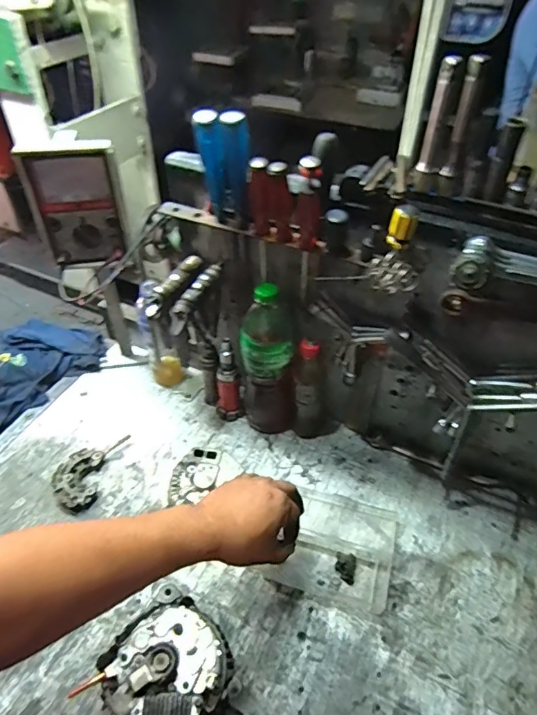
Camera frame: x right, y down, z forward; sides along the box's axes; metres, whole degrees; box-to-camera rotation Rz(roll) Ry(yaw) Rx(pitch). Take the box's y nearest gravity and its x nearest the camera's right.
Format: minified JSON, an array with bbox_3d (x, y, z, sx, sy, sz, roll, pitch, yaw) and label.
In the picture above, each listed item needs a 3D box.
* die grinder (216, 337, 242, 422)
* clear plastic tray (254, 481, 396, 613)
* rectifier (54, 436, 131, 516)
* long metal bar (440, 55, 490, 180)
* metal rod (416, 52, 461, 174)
[{"bbox_3d":[-0.067,0.043,0.780,0.033,0.155,0.034,-21,48,-21],"label":"die grinder"},{"bbox_3d":[0.093,0.252,0.662,0.151,0.019,0.145,13,45,13],"label":"clear plastic tray"},{"bbox_3d":[-0.282,0.170,0.742,0.073,0.022,0.141,7,45,8],"label":"rectifier"},{"bbox_3d":[0.180,-0.222,0.452,0.014,0.106,0.011,22,48,21],"label":"long metal bar"},{"bbox_3d":[0.160,-0.228,0.463,0.013,0.103,0.012,-8,45,-8],"label":"metal rod"}]

